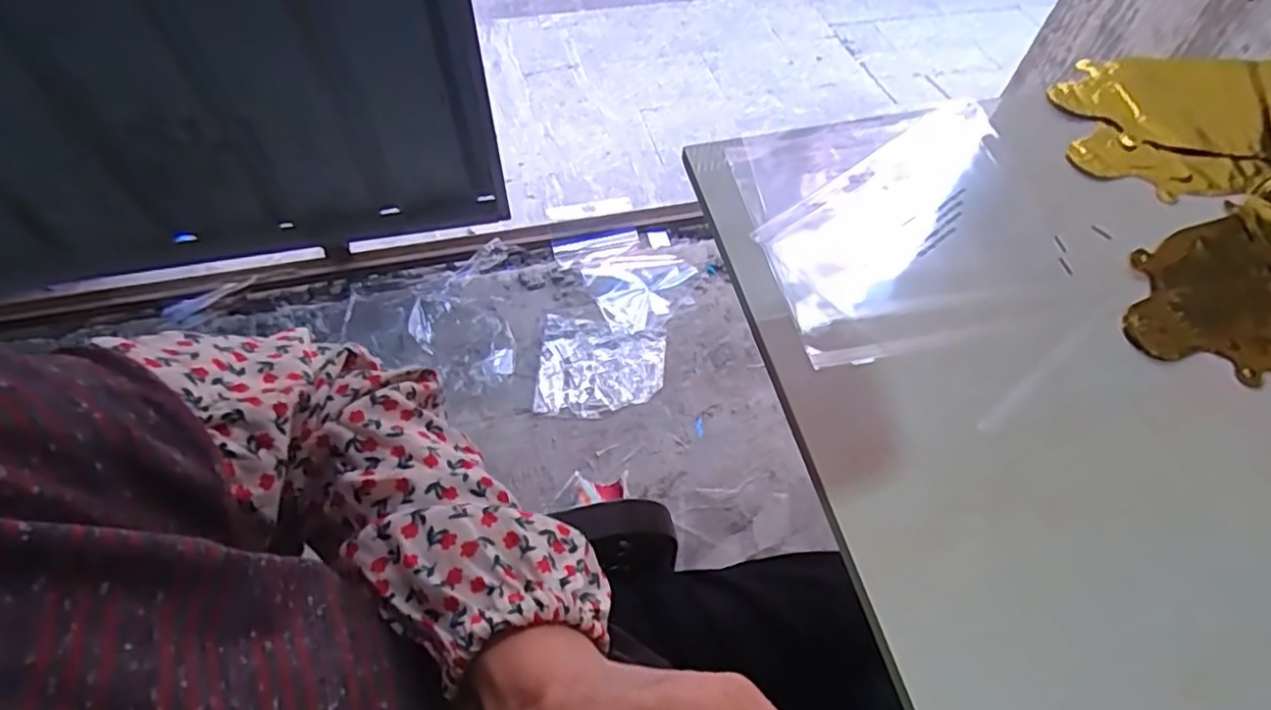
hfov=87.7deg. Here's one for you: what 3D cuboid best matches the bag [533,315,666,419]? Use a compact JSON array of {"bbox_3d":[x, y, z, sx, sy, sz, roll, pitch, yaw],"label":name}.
[{"bbox_3d":[-0.073,0.028,1.367,0.258,0.015,0.225,6,58,1],"label":"bag"}]

